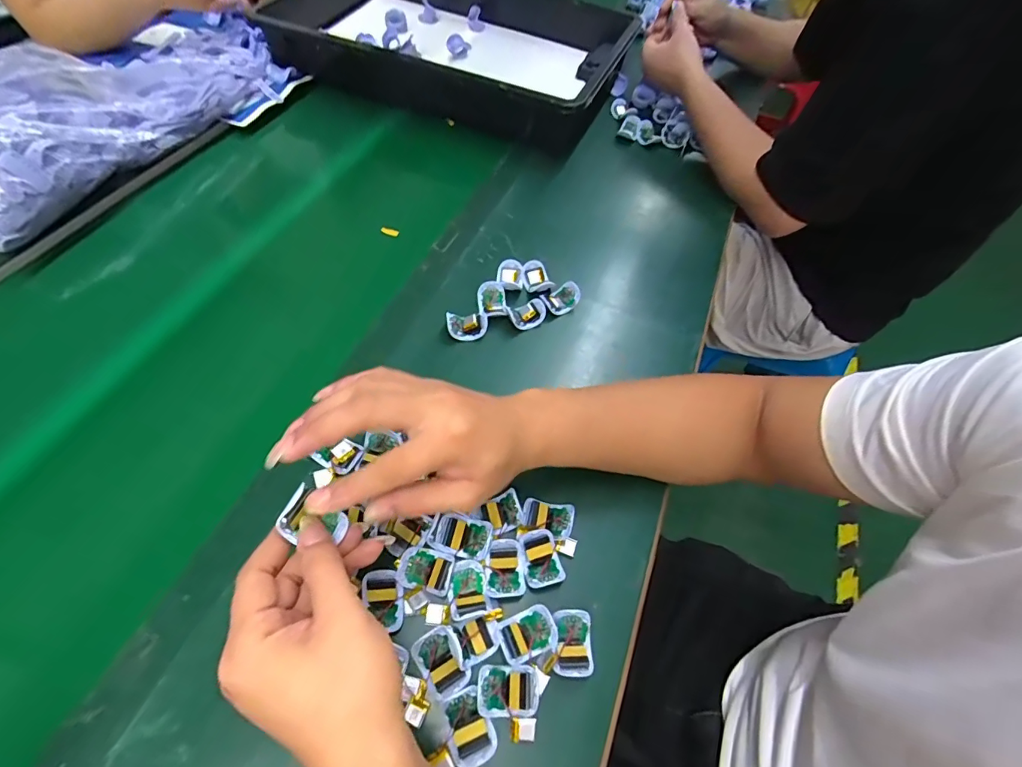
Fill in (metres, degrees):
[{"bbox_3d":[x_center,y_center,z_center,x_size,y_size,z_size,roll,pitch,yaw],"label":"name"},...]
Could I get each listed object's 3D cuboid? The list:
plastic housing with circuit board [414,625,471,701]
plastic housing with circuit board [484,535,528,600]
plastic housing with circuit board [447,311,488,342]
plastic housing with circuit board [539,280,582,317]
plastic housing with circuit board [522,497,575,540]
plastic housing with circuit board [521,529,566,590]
[{"bbox_3d":[-0.048,0.192,0.322,0.030,0.019,0.041,-26,63,-20],"label":"plastic housing with circuit board"},{"bbox_3d":[-0.005,0.144,0.365,0.030,0.009,0.044,-4,57,-7],"label":"plastic housing with circuit board"},{"bbox_3d":[-0.046,-0.061,0.496,0.043,0.007,0.031,-3,73,-14],"label":"plastic housing with circuit board"},{"bbox_3d":[0.057,-0.096,0.528,0.044,0.020,0.030,-37,67,-25],"label":"plastic housing with circuit board"},{"bbox_3d":[0.031,0.111,0.389,0.041,0.014,0.029,12,57,3],"label":"plastic housing with circuit board"},{"bbox_3d":[0.025,0.138,0.371,0.029,0.010,0.043,-7,58,-9],"label":"plastic housing with circuit board"}]

